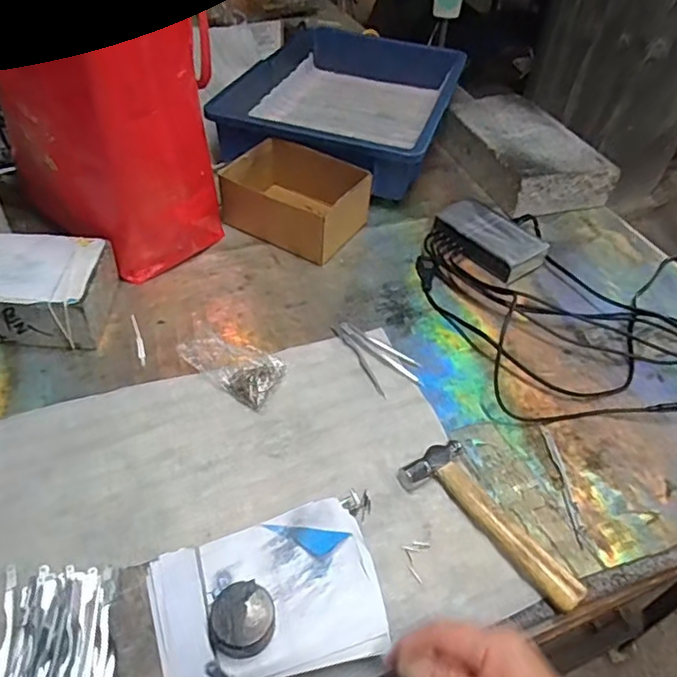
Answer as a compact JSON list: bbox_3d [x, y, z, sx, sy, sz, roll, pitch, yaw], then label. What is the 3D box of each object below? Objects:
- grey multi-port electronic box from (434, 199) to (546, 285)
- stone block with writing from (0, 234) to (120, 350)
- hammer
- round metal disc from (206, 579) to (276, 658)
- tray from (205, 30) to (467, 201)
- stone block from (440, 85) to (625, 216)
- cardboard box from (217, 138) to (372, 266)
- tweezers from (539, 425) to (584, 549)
[{"bbox_3d":[0.184,-0.122,0.713,0.134,0.034,0.081,35,53,26],"label":"grey multi-port electronic box"},{"bbox_3d":[-0.308,-0.051,0.579,0.146,0.066,0.104,3,46,-2],"label":"stone block with writing"},{"bbox_3d":[0.123,0.147,0.459,0.054,0.023,0.156,-28,54,-28],"label":"hammer"},{"bbox_3d":[-0.058,0.172,0.352,0.039,0.018,0.039,2,46,-3],"label":"round metal disc"},{"bbox_3d":[0.019,-0.362,0.882,0.286,0.083,0.406,14,46,9],"label":"tray"},{"bbox_3d":[0.265,-0.276,0.855,0.147,0.062,0.248,-14,49,-18],"label":"stone block"},{"bbox_3d":[-0.050,-0.172,0.713,0.155,0.073,0.115,22,48,16],"label":"cardboard box"},{"bbox_3d":[0.193,0.123,0.496,0.009,0.004,0.114,1,46,-4],"label":"tweezers"}]

